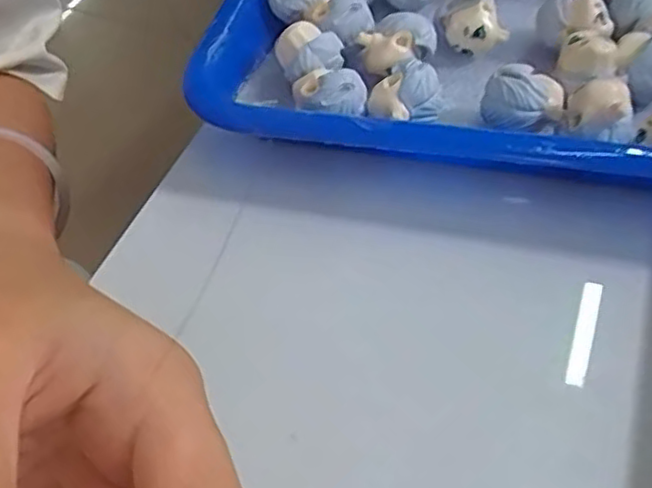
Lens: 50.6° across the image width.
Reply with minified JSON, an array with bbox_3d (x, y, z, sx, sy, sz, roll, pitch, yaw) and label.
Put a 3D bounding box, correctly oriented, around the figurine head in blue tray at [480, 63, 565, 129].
[{"bbox_3d":[0.069,-0.051,0.239,0.026,0.018,0.017,-9,52,-3],"label":"figurine head in blue tray"}]

